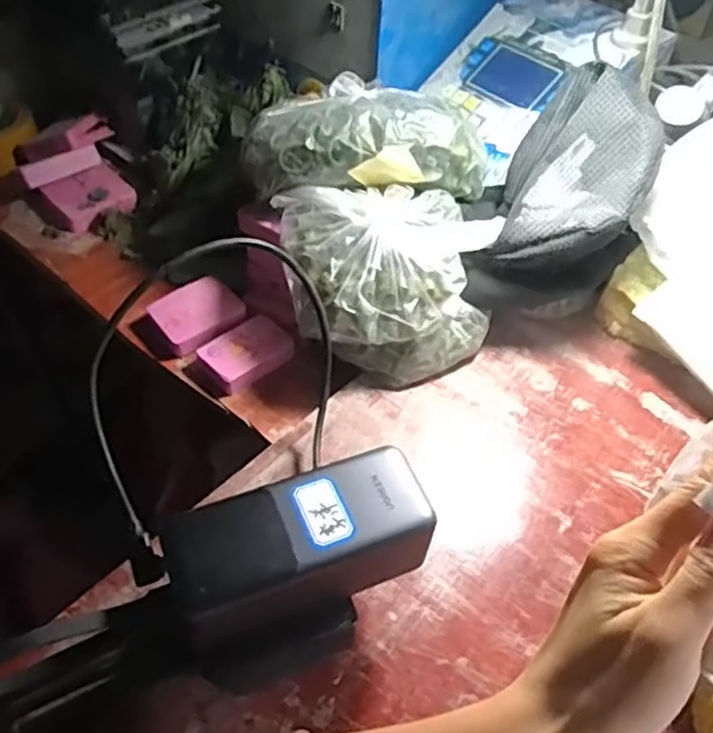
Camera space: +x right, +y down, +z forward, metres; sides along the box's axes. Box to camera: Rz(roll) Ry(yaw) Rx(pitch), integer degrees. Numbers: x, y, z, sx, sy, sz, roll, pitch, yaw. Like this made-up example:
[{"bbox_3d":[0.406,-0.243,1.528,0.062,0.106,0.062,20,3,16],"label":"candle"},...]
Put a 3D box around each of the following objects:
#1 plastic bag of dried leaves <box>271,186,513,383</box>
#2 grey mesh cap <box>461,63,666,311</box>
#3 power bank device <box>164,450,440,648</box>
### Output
[{"bbox_3d":[0.028,-0.068,0.519,0.161,0.094,0.120,-4,50,-6],"label":"plastic bag of dried leaves"},{"bbox_3d":[0.165,-0.123,0.523,0.105,0.133,0.157,23,53,17],"label":"grey mesh cap"},{"bbox_3d":[-0.029,0.090,0.342,0.132,0.047,0.055,-17,52,-16],"label":"power bank device"}]

